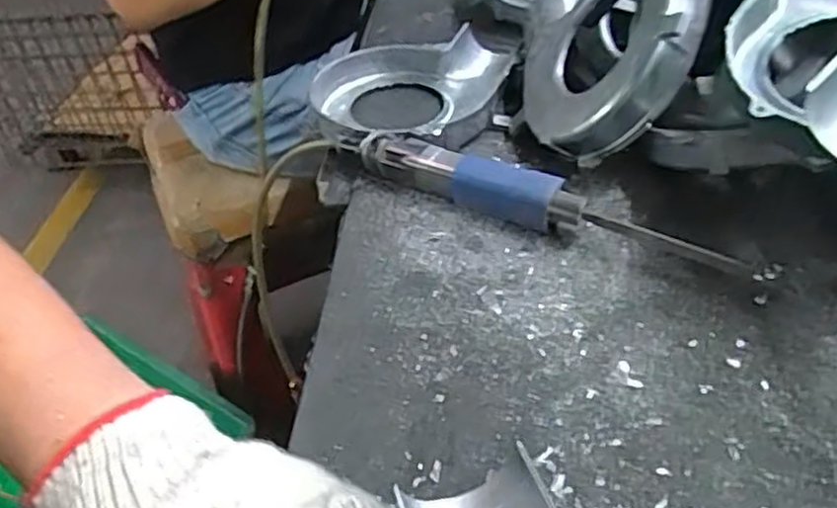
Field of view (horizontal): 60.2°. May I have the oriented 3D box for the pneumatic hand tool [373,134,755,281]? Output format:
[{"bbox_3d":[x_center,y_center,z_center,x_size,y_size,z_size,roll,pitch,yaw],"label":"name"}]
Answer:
[{"bbox_3d":[0.079,-0.033,0.471,0.265,0.034,0.028,19,48,26],"label":"pneumatic hand tool"}]

